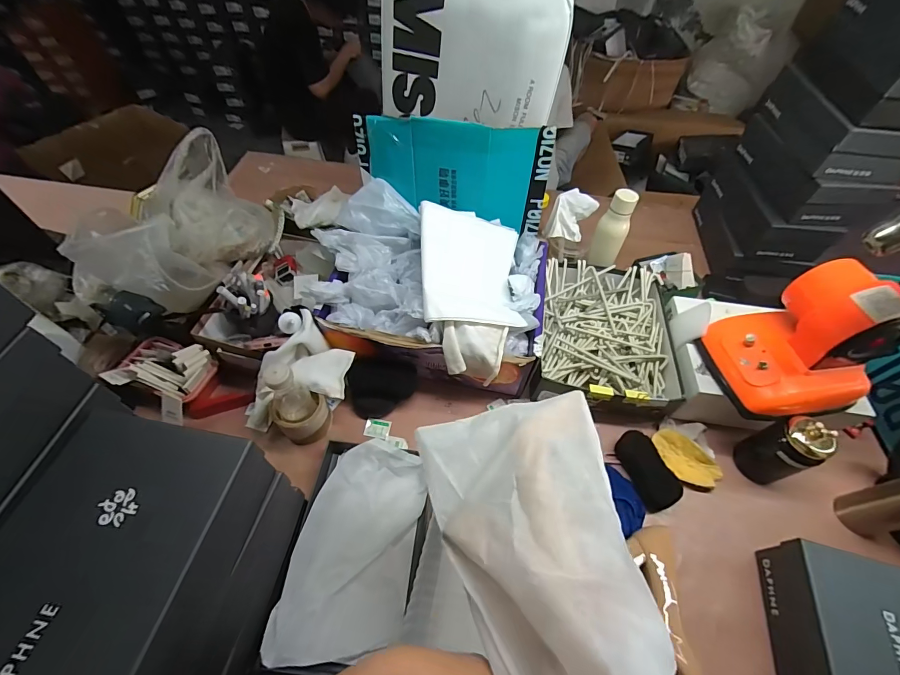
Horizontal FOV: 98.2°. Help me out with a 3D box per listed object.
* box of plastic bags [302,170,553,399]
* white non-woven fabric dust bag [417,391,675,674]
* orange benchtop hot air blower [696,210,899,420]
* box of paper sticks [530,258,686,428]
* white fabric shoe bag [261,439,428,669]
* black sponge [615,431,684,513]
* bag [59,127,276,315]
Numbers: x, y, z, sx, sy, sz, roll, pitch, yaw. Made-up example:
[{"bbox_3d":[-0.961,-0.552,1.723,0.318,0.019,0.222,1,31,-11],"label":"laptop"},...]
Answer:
[{"bbox_3d":[-0.041,-0.093,0.750,0.424,0.185,0.320,11,55,5],"label":"box of plastic bags"},{"bbox_3d":[0.051,0.185,0.368,0.218,0.077,0.305,-16,38,18],"label":"white non-woven fabric dust bag"},{"bbox_3d":[0.571,-0.079,0.494,0.215,0.490,0.166,-4,55,-6],"label":"orange benchtop hot air blower"},{"bbox_3d":[0.312,-0.002,0.797,0.266,0.095,0.333,12,55,5],"label":"box of paper sticks"},{"bbox_3d":[-0.135,0.310,0.584,0.161,0.057,0.286,9,55,3],"label":"white fabric shoe bag"},{"bbox_3d":[0.342,0.231,0.681,0.064,0.041,0.130,-11,57,-11],"label":"black sponge"},{"bbox_3d":[-0.491,-0.198,0.716,0.119,0.200,0.337,26,58,14],"label":"bag"}]

